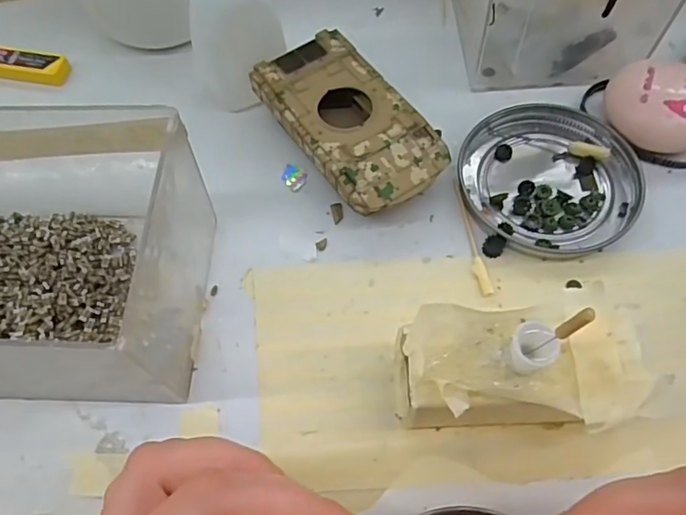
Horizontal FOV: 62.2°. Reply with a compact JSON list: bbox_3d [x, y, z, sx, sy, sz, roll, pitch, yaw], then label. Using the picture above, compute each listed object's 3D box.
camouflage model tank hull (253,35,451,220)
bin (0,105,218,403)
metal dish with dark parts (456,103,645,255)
[{"bbox_3d":[0.003,-0.059,0.265,0.052,0.025,0.095,-33,66,-14],"label":"camouflage model tank hull"},{"bbox_3d":[-0.155,0.000,0.215,0.193,0.070,0.090,2,63,4],"label":"bin"},{"bbox_3d":[0.093,-0.037,0.259,0.076,0.009,0.076,-1,63,2],"label":"metal dish with dark parts"}]

